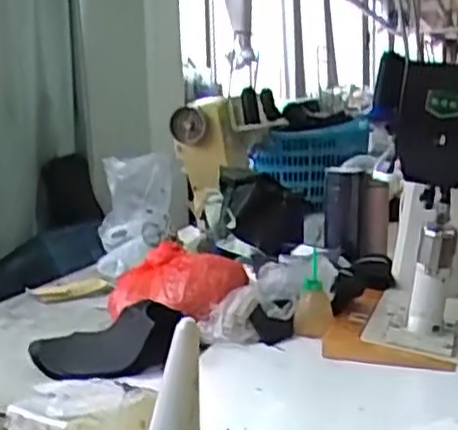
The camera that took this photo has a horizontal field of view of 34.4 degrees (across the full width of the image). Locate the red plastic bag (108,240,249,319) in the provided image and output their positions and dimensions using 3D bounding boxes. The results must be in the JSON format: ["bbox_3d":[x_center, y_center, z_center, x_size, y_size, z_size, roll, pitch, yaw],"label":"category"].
[{"bbox_3d":[-0.099,0.127,1.392,0.269,0.111,0.180,7,12,43],"label":"red plastic bag"}]

